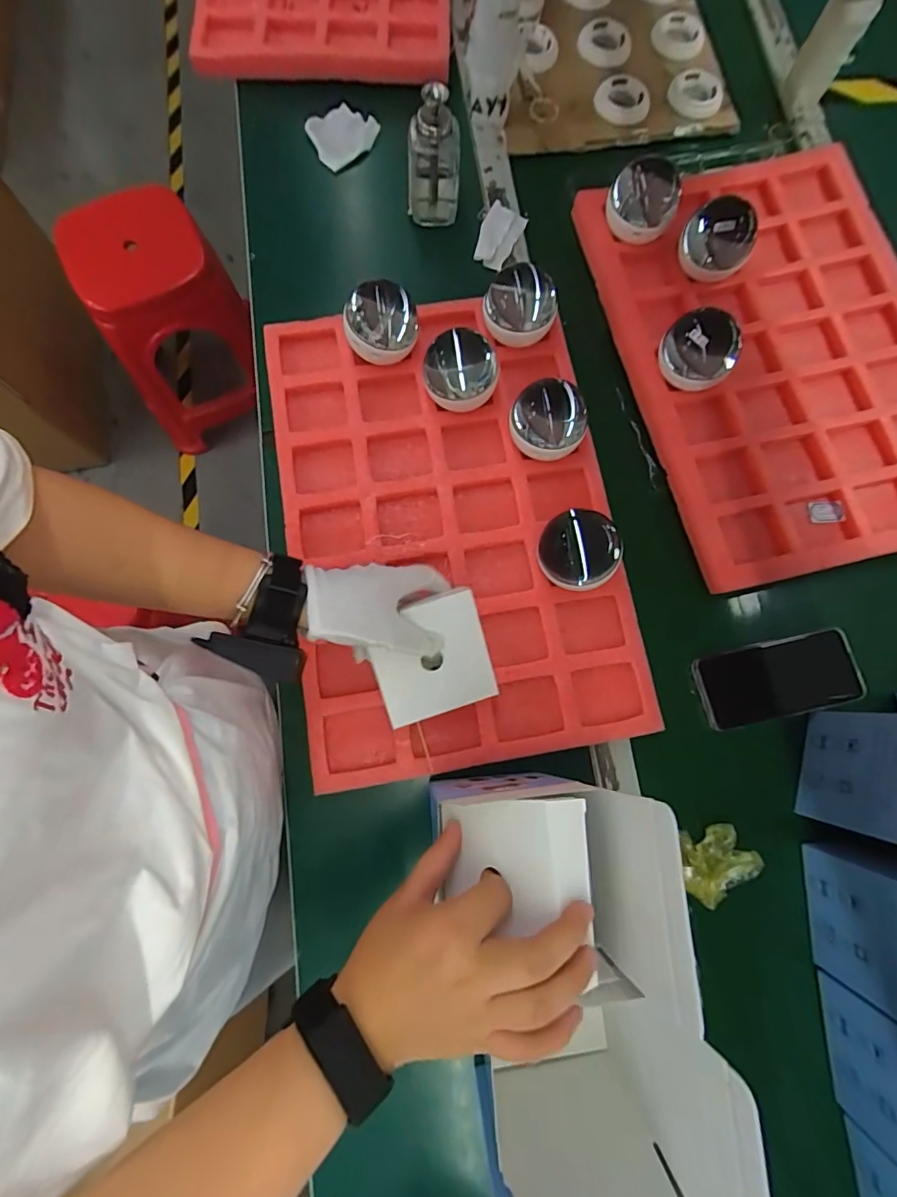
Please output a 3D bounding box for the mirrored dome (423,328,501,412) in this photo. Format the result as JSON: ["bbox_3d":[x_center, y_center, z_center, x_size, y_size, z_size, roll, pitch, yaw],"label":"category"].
[{"bbox_3d":[0.012,-0.230,0.503,0.073,0.078,0.060,-6,78,-3],"label":"mirrored dome"}]

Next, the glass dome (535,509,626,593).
[{"bbox_3d":[0.124,-0.044,0.473,0.074,0.072,0.065,9,78,1],"label":"glass dome"}]

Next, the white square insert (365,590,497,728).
[{"bbox_3d":[-0.015,0.053,0.434,0.098,0.010,0.101,-17,101,-3],"label":"white square insert"}]

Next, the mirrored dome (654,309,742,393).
[{"bbox_3d":[0.260,-0.256,0.518,0.071,0.064,0.067,0,78,-1],"label":"mirrored dome"}]

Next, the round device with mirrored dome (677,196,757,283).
[{"bbox_3d":[0.299,-0.398,0.553,0.075,0.064,0.064,-16,79,-5],"label":"round device with mirrored dome"}]

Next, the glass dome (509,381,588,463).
[{"bbox_3d":[0.101,-0.179,0.505,0.073,0.061,0.069,0,78,-1],"label":"glass dome"}]

